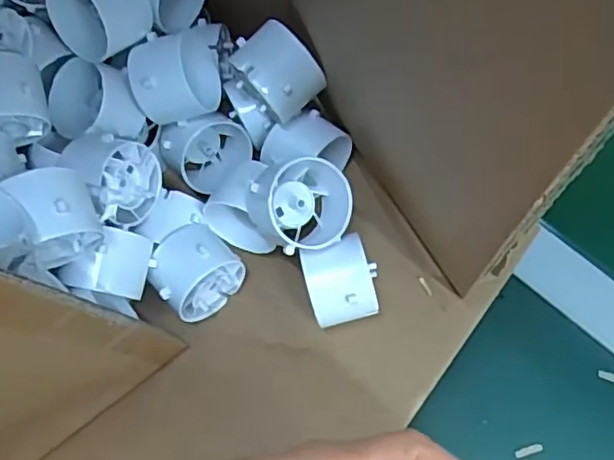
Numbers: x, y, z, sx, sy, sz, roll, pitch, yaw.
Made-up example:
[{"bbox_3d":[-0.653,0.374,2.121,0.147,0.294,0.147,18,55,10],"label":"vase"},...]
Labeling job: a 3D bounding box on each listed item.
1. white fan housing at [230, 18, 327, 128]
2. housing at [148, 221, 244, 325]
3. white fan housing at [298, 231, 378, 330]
[{"bbox_3d":[-0.017,-0.089,0.358,0.037,0.042,0.047,-38,76,-7],"label":"white fan housing"},{"bbox_3d":[-0.068,0.025,0.376,0.043,0.039,0.049,43,81,13],"label":"housing"},{"bbox_3d":[0.019,0.032,0.360,0.038,0.041,0.045,-17,74,-1],"label":"white fan housing"}]

